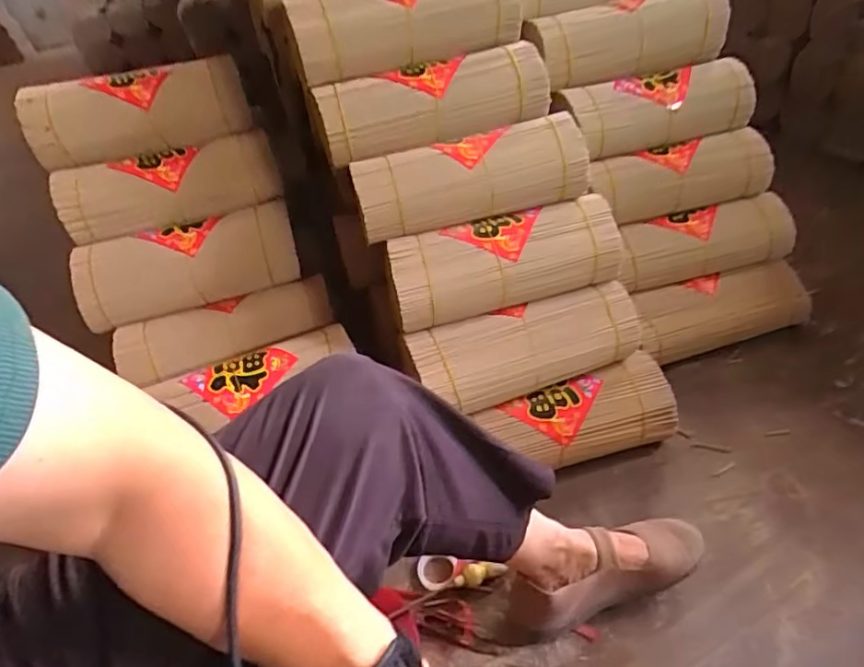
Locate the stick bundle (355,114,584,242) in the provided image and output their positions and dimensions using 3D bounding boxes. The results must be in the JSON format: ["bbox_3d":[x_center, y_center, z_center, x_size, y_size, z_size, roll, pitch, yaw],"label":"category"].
[{"bbox_3d":[0.056,-0.215,0.775,0.325,0.092,0.090,-18,41,-10],"label":"stick bundle"}]

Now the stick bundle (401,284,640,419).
[{"bbox_3d":[0.131,0.020,0.771,0.310,0.094,0.096,-16,40,-8],"label":"stick bundle"}]

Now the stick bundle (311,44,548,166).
[{"bbox_3d":[0.000,-0.324,0.790,0.319,0.090,0.119,-17,40,-10],"label":"stick bundle"}]

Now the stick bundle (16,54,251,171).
[{"bbox_3d":[-0.438,-0.328,0.838,0.306,0.095,0.093,-21,41,-14],"label":"stick bundle"}]

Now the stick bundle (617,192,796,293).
[{"bbox_3d":[0.458,-0.154,0.956,0.328,0.087,0.083,-15,40,-7],"label":"stick bundle"}]

